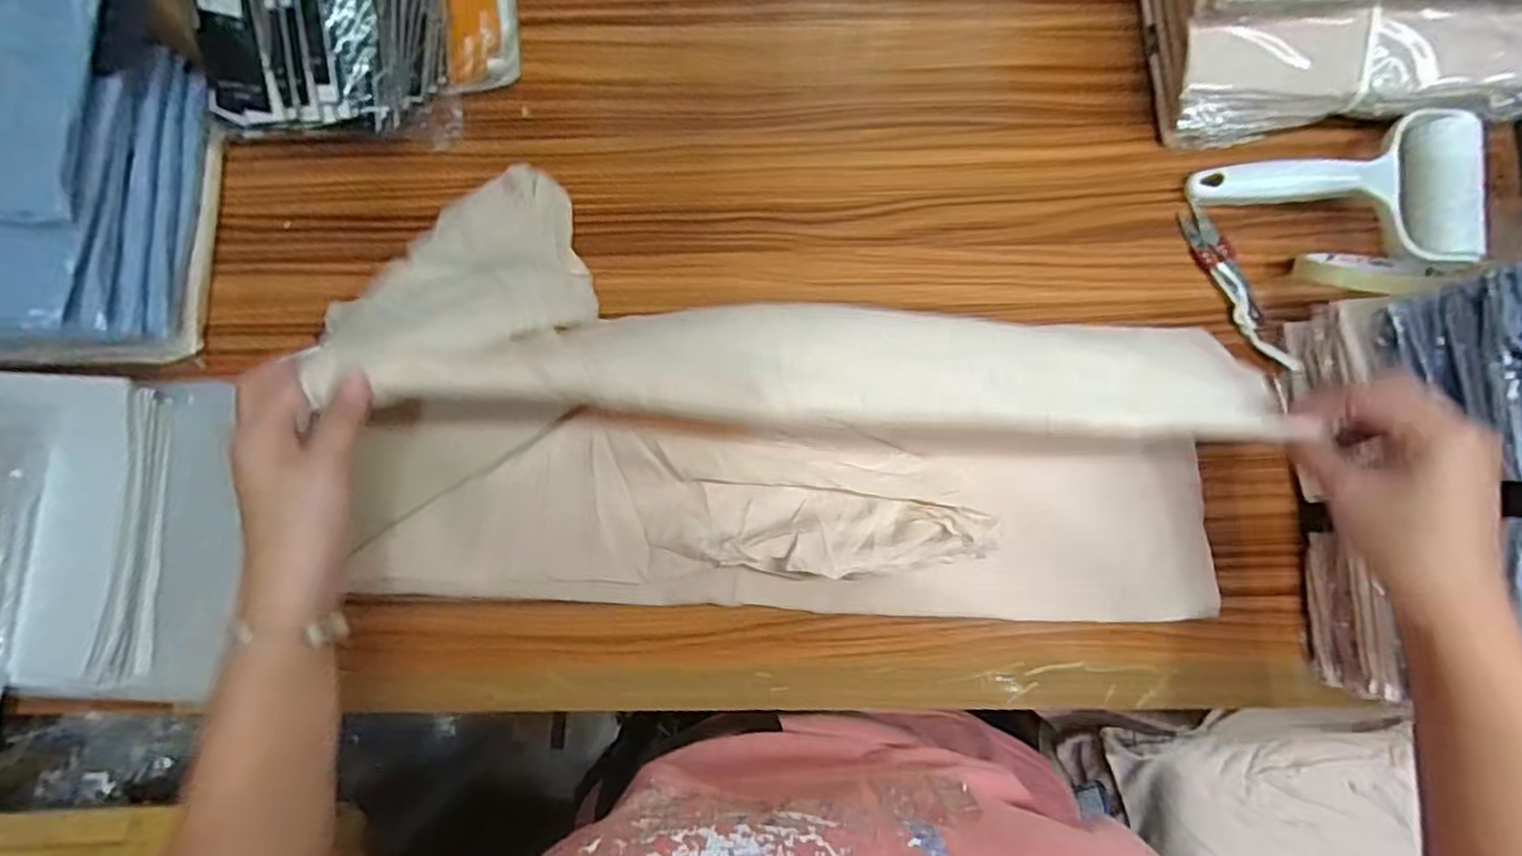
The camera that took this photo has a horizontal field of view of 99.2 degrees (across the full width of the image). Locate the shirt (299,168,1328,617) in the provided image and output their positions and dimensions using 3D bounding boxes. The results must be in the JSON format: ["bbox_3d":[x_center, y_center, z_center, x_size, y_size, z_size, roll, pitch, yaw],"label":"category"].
[{"bbox_3d":[0.018,-0.018,0.421,0.581,0.171,0.285,4,83,6],"label":"shirt"}]

